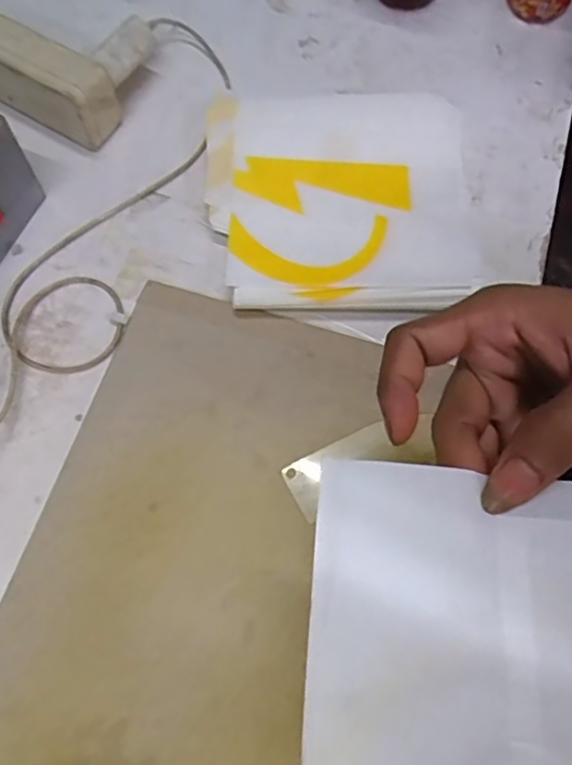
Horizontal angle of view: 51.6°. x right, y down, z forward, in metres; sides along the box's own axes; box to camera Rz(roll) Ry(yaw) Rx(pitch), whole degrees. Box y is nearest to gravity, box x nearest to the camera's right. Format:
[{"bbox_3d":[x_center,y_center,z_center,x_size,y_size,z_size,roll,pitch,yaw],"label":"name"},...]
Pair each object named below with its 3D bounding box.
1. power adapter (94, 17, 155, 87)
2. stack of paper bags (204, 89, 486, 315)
[{"bbox_3d":[-0.126,-0.264,0.468,0.023,0.018,0.055,32,72,11],"label":"power adapter"},{"bbox_3d":[0.041,-0.144,0.457,0.200,0.027,0.198,2,69,0],"label":"stack of paper bags"}]

